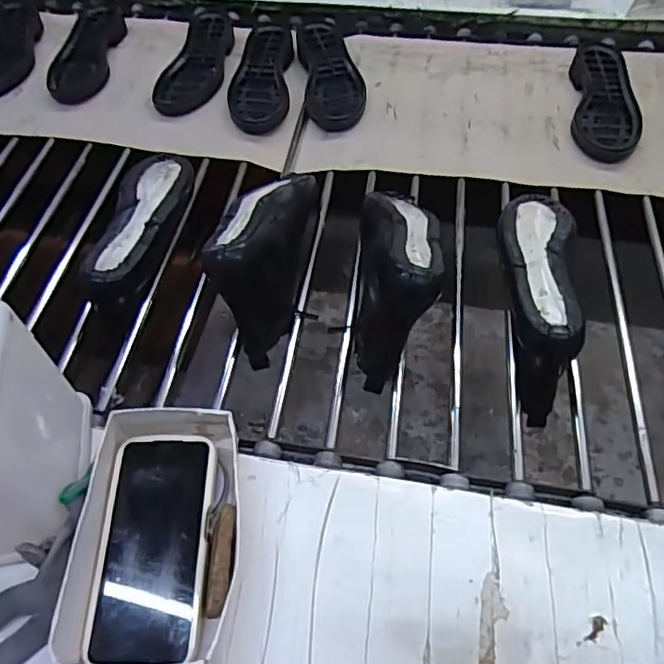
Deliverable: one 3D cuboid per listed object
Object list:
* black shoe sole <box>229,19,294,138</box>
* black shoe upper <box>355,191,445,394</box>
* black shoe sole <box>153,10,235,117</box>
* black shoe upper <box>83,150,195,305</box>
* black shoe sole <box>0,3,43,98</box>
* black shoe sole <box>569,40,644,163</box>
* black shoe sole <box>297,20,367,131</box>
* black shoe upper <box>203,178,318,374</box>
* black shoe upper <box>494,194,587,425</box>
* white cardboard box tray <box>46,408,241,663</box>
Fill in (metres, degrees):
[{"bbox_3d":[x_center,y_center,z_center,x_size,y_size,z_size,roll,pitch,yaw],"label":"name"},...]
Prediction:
[{"bbox_3d":[-0.109,-0.402,0.923,0.091,0.023,0.251,0,55,3],"label":"black shoe sole"},{"bbox_3d":[0.071,-0.077,0.633,0.082,0.116,0.253,1,56,4],"label":"black shoe upper"},{"bbox_3d":[-0.214,-0.434,0.946,0.093,0.030,0.238,7,56,7],"label":"black shoe sole"},{"bbox_3d":[-0.225,-0.128,0.710,0.076,0.077,0.235,9,56,9],"label":"black shoe upper"},{"bbox_3d":[-0.560,-0.479,1.000,0.107,0.026,0.233,-7,55,-2],"label":"black shoe sole"},{"bbox_3d":[0.396,-0.342,0.854,0.087,0.027,0.254,9,56,9],"label":"black shoe sole"},{"bbox_3d":[-0.002,-0.408,0.922,0.088,0.024,0.255,-7,55,-2],"label":"black shoe sole"},{"bbox_3d":[-0.074,-0.094,0.659,0.106,0.109,0.249,-1,55,2],"label":"black shoe upper"},{"bbox_3d":[0.216,-0.045,0.647,0.078,0.117,0.253,7,55,7],"label":"black shoe upper"},{"bbox_3d":[-0.127,0.151,0.451,0.115,0.053,0.186,0,54,2],"label":"white cardboard box tray"}]

